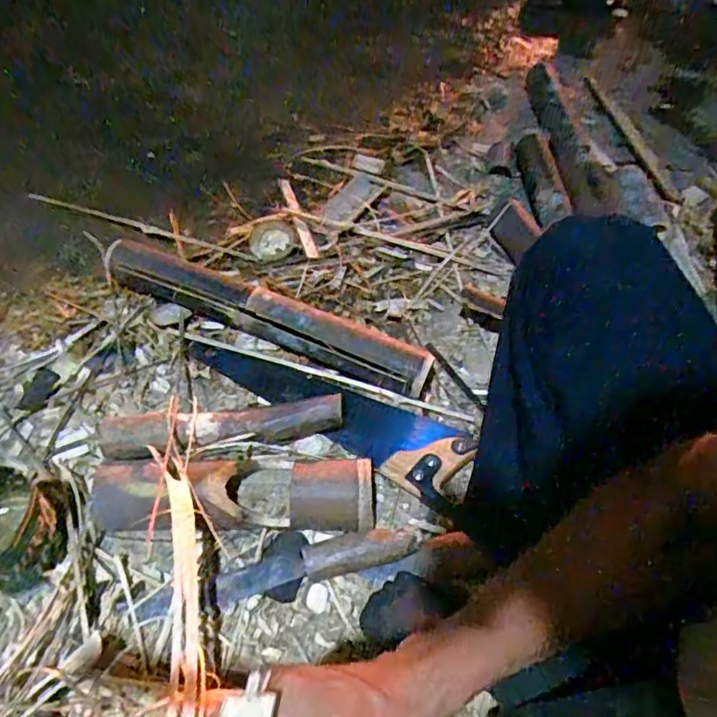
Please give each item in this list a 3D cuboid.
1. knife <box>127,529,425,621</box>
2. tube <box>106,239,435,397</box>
[{"bbox_3d":[-0.040,0.225,0.621,0.233,0.034,0.041,-12,56,-13],"label":"knife"},{"bbox_3d":[-0.127,-0.067,0.798,0.482,0.078,0.089,22,55,10],"label":"tube"}]

